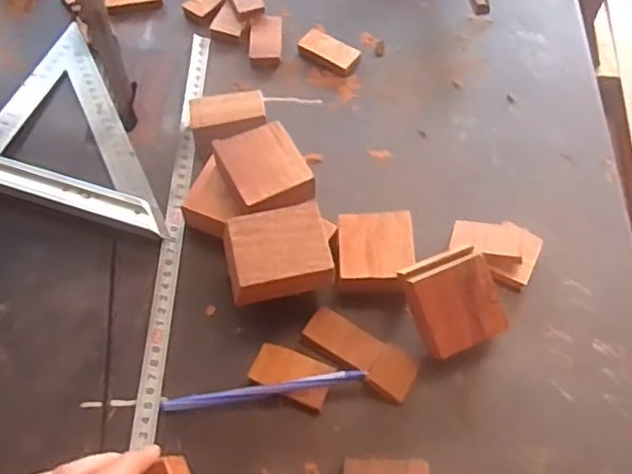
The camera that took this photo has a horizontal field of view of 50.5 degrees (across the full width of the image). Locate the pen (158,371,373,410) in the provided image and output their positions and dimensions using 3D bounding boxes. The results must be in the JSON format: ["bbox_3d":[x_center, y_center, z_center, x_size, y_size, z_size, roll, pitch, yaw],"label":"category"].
[{"bbox_3d":[-0.035,0.103,0.454,0.137,0.015,0.010,-7,60,-4],"label":"pen"}]

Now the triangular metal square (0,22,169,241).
[{"bbox_3d":[-0.181,-0.095,0.571,0.185,0.014,0.174,17,61,10],"label":"triangular metal square"}]

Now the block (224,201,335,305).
[{"bbox_3d":[-0.027,0.011,0.466,0.069,0.023,0.056,-11,61,-6],"label":"block"}]

